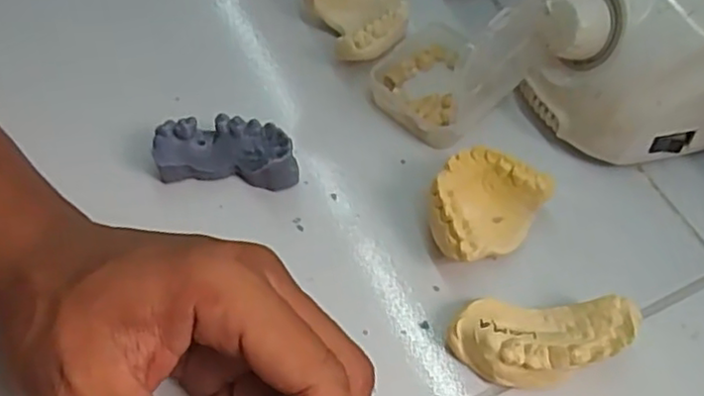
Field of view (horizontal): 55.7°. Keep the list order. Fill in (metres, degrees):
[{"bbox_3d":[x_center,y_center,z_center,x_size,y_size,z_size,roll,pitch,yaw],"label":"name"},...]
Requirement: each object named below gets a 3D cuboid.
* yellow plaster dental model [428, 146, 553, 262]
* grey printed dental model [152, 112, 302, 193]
[{"bbox_3d":[0.056,0.002,0.293,0.055,0.024,0.043,-34,63,-16],"label":"yellow plaster dental model"},{"bbox_3d":[-0.058,-0.022,0.316,0.065,0.023,0.024,3,60,5],"label":"grey printed dental model"}]

